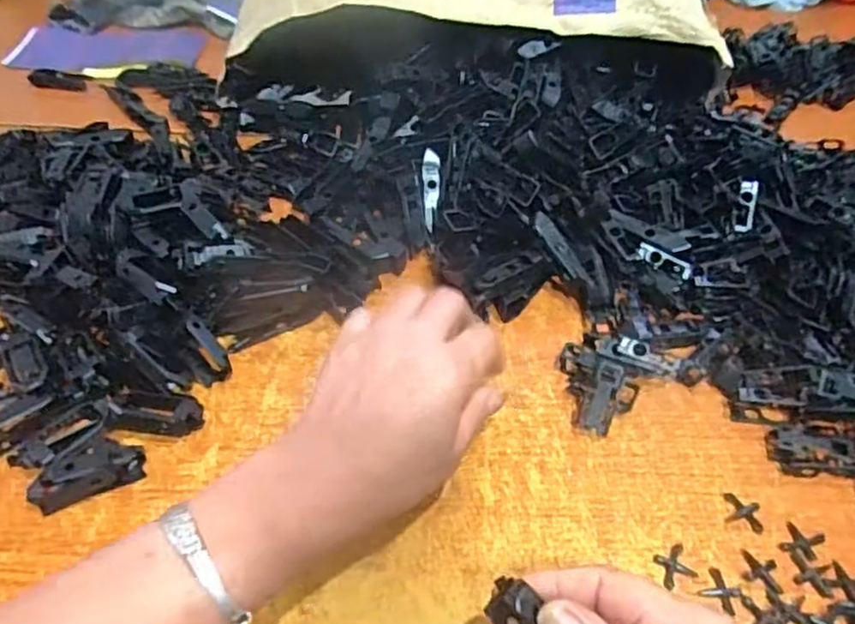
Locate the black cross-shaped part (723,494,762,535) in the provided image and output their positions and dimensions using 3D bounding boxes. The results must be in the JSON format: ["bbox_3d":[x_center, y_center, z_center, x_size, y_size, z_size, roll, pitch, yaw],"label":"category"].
[{"bbox_3d":[0.165,0.104,0.346,0.020,0.004,0.018,18,47,18],"label":"black cross-shaped part"}]

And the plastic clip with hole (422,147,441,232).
[{"bbox_3d":[0.003,-0.092,0.497,0.013,0.004,0.064,1,76,1],"label":"plastic clip with hole"}]

